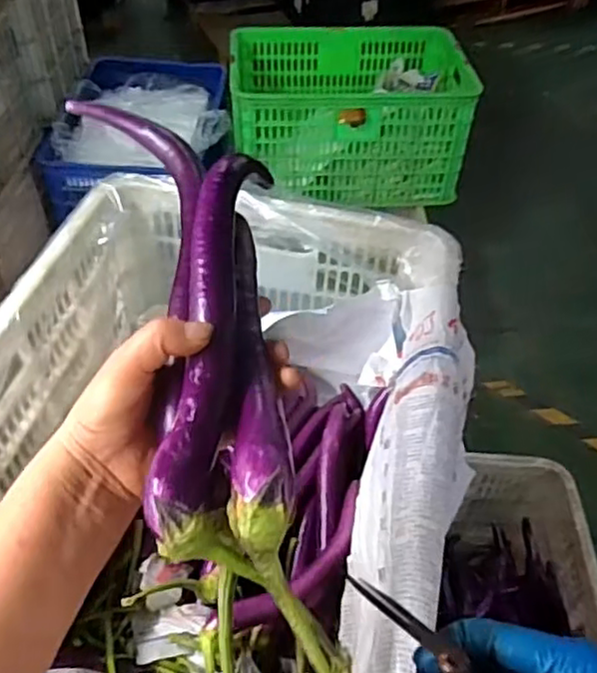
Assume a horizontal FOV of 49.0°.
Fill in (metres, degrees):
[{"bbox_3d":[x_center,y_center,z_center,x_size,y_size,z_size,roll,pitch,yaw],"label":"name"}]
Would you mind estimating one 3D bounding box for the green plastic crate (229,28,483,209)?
[{"bbox_3d":[0.128,-0.611,1.803,0.599,0.292,0.428,-1,47,-3],"label":"green plastic crate"}]

